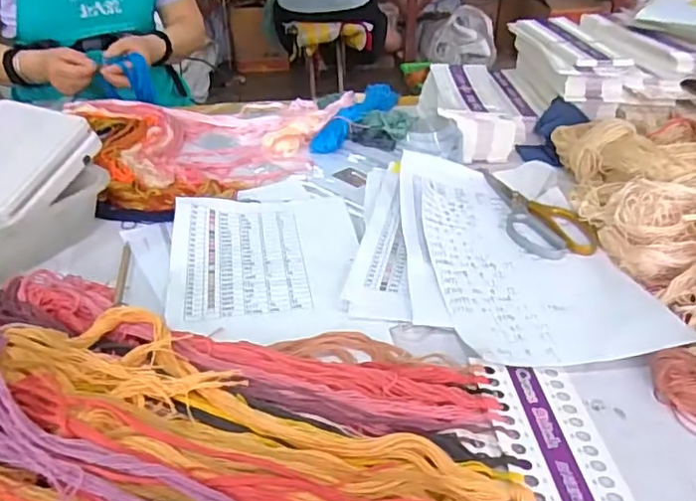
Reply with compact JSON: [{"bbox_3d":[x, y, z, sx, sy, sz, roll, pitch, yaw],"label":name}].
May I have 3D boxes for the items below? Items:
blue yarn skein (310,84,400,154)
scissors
[{"bbox_3d":[0.022,-0.224,0.963,0.058,0.038,0.275,14,36,20],"label":"blue yarn skein"},{"bbox_3d":[0.209,-0.056,0.727,0.085,0.013,0.216,-14,36,-21],"label":"scissors"}]

